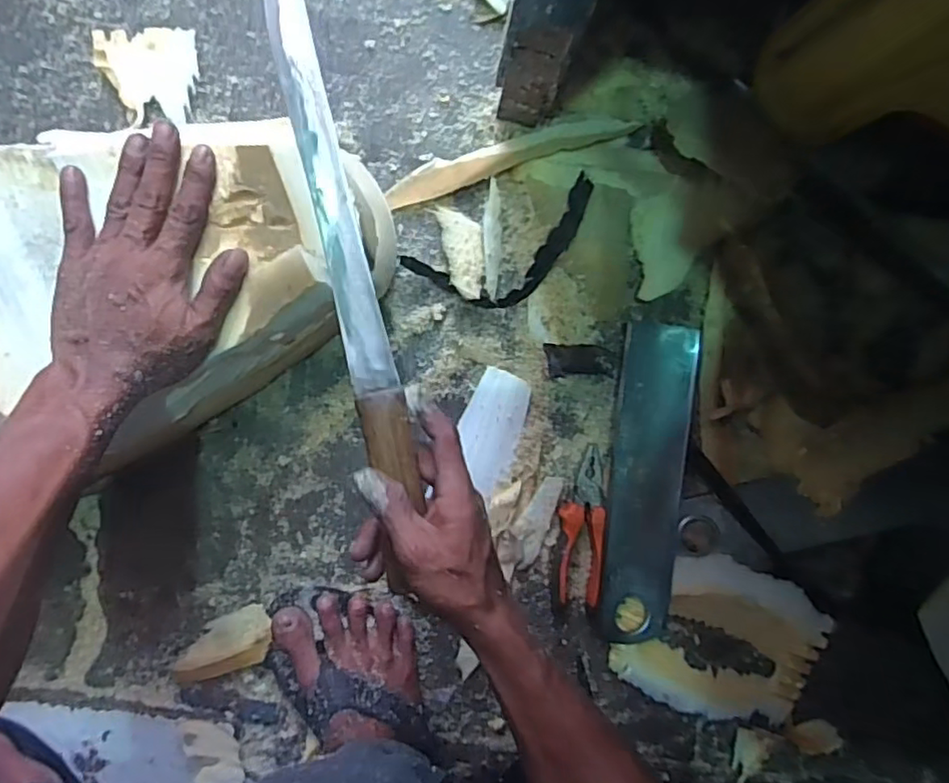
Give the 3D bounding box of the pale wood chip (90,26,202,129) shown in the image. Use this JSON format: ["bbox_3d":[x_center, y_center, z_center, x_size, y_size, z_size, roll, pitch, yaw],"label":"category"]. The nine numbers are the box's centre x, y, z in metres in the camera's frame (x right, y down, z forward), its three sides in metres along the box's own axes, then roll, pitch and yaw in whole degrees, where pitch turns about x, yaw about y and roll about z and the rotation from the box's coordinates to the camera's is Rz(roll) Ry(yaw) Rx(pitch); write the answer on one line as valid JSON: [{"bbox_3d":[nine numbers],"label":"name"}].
[{"bbox_3d":[-0.288,-0.278,0.544,0.085,0.011,0.081,-1,94,-5],"label":"pale wood chip"}]

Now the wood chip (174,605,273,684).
[{"bbox_3d":[-0.236,0.243,0.581,0.107,0.018,0.052,-29,96,-3],"label":"wood chip"}]

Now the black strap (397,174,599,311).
[{"bbox_3d":[0.034,-0.125,0.573,0.184,0.022,0.078,-26,96,-3],"label":"black strap"}]

